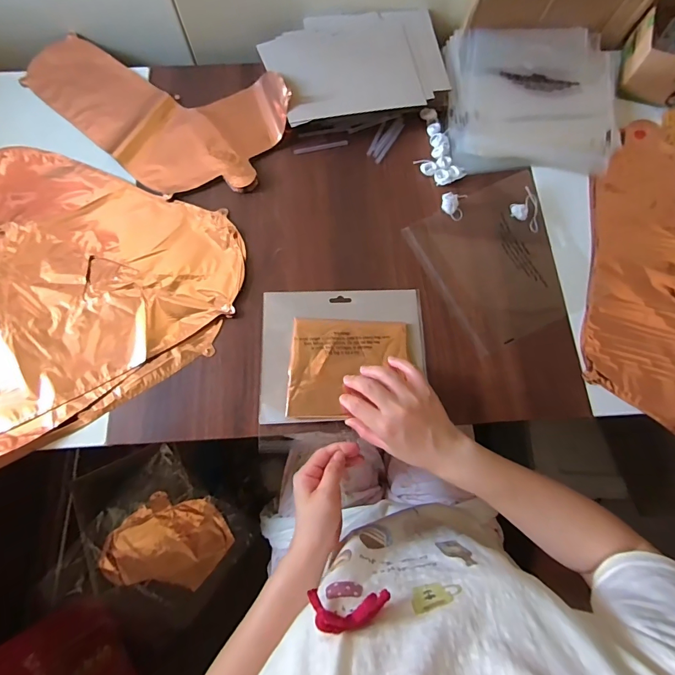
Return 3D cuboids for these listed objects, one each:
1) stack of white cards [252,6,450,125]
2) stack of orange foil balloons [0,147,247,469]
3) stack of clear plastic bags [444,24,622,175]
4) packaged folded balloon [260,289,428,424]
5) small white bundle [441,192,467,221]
[{"bbox_3d":[0.026,-0.402,0.578,0.254,0.038,0.180,-9,73,-3],"label":"stack of white cards"},{"bbox_3d":[-0.321,-0.044,0.477,0.376,0.023,0.425,2,73,0],"label":"stack of orange foil balloons"},{"bbox_3d":[0.285,-0.348,0.565,0.249,0.034,0.239,-1,73,-1],"label":"stack of clear plastic bags"},{"bbox_3d":[0.008,0.015,0.464,0.196,0.018,0.161,-2,73,-1],"label":"packaged folded balloon"},{"bbox_3d":[0.156,-0.176,0.517,0.031,0.021,0.030,0,73,-1],"label":"small white bundle"}]

